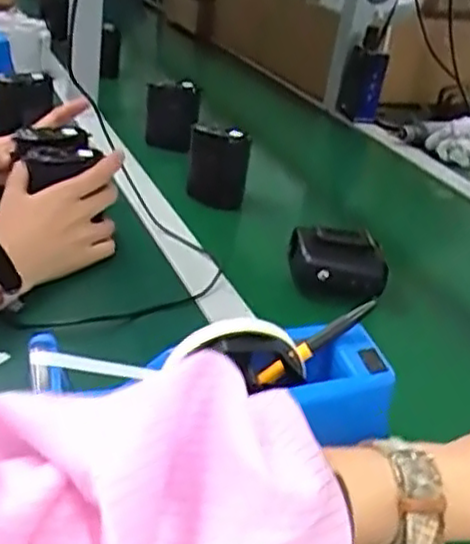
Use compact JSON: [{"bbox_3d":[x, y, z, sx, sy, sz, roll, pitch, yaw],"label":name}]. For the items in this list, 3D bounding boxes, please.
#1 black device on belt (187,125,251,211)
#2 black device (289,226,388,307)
[{"bbox_3d":[-0.019,-0.118,0.808,0.066,0.093,0.046,5,28,-3],"label":"black device on belt"},{"bbox_3d":[0.095,-0.008,0.655,0.085,0.056,0.051,5,28,-3],"label":"black device"}]

